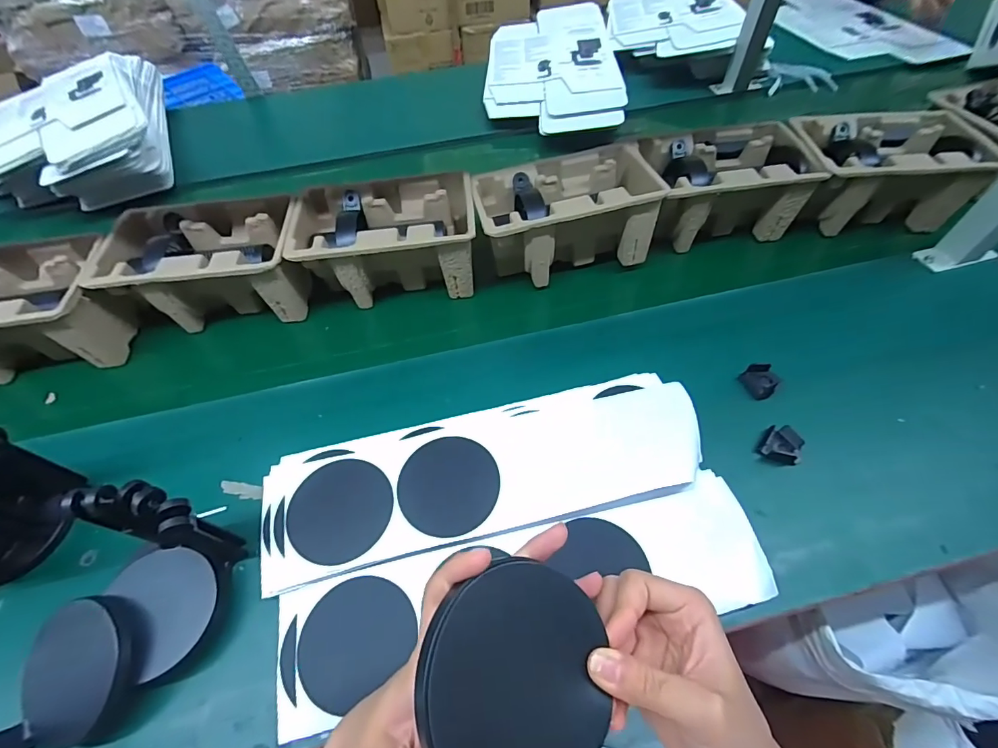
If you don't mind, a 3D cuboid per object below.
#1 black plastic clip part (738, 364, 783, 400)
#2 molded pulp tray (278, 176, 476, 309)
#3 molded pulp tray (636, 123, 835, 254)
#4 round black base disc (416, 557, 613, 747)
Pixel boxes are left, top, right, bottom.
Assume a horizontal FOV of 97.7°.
[{"bbox_3d":[0.289,0.007,0.483,0.040,0.015,0.035,-39,60,-22],"label":"black plastic clip part"},{"bbox_3d":[-0.142,-0.170,0.585,0.228,0.109,0.139,-10,53,-2],"label":"molded pulp tray"},{"bbox_3d":[0.304,-0.262,0.619,0.221,0.107,0.147,-10,53,-2],"label":"molded pulp tray"},{"bbox_3d":[0.010,0.142,0.202,0.098,0.009,0.092,9,70,-25],"label":"round black base disc"}]

